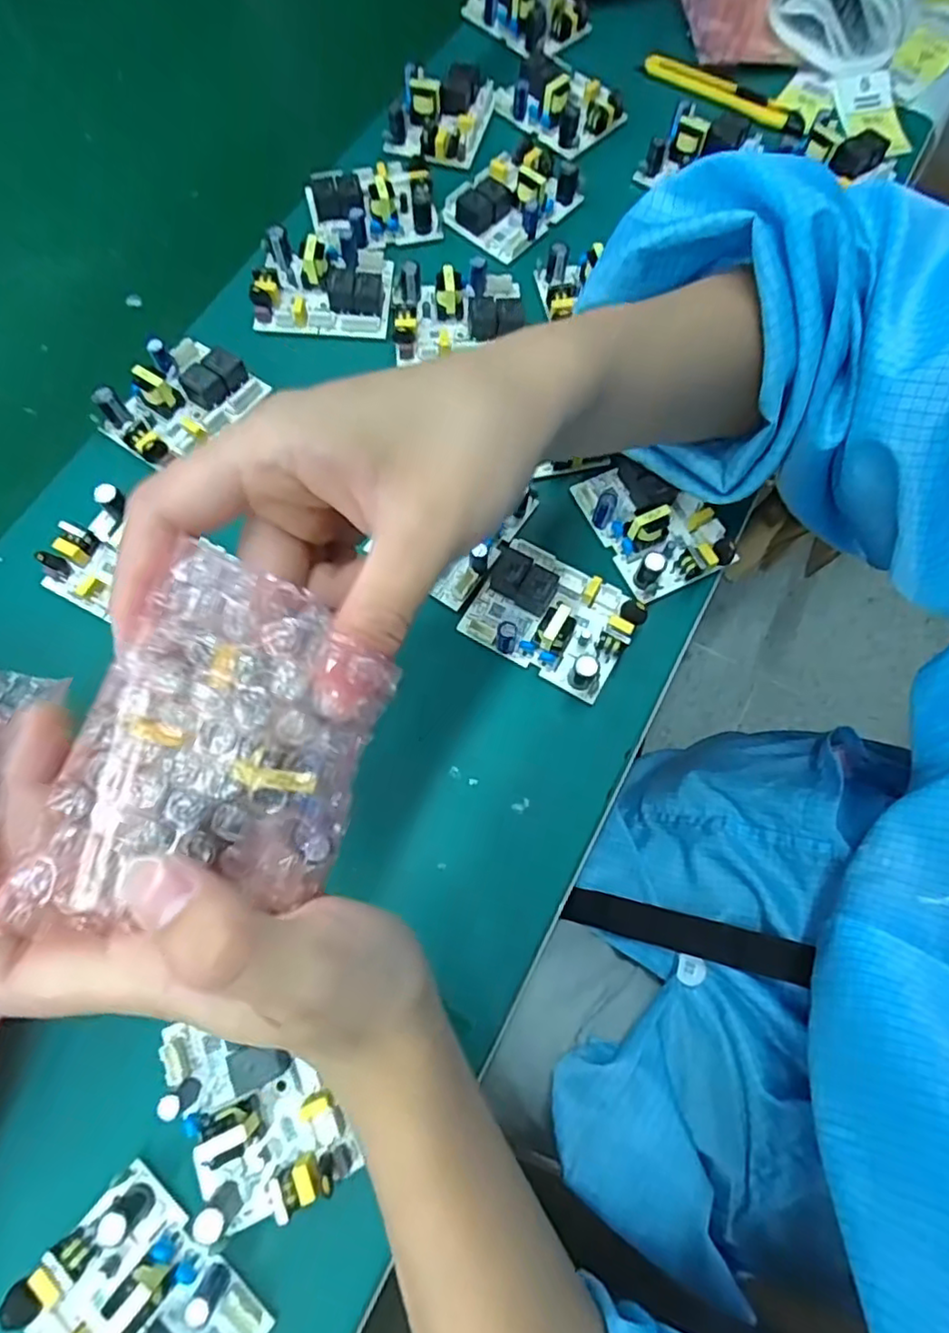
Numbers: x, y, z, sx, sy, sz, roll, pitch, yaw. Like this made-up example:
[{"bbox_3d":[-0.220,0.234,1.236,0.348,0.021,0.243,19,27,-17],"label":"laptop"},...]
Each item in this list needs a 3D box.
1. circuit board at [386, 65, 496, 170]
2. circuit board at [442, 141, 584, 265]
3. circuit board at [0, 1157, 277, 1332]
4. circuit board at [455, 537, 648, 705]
[{"bbox_3d":[-0.023,-0.385,0.444,0.058,0.025,0.081,19,72,6],"label":"circuit board"},{"bbox_3d":[0.027,-0.308,0.419,0.058,0.021,0.079,39,75,12],"label":"circuit board"},{"bbox_3d":[-0.127,0.243,0.236,0.080,0.028,0.061,37,75,12],"label":"circuit board"},{"bbox_3d":[0.040,-0.028,0.330,0.080,0.022,0.060,29,73,9],"label":"circuit board"}]

